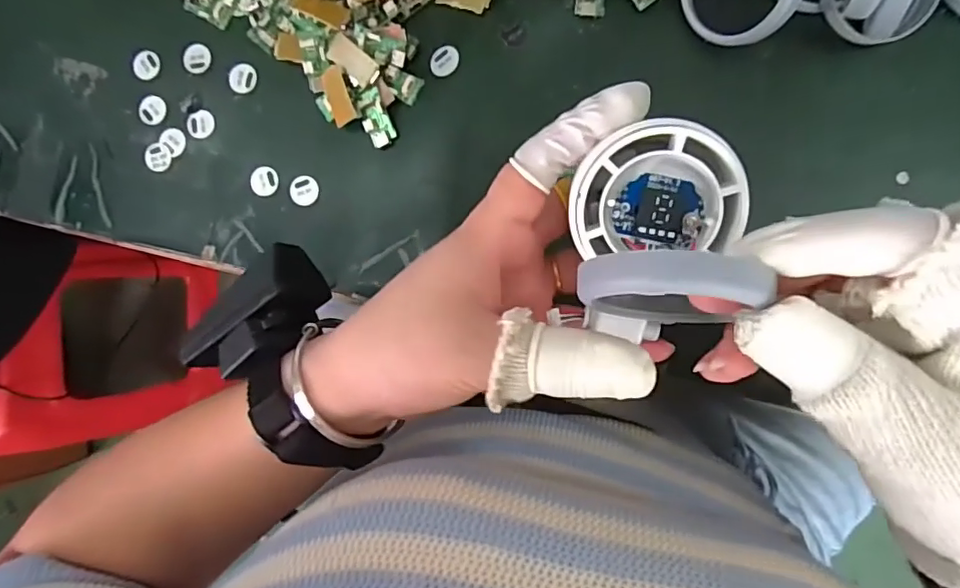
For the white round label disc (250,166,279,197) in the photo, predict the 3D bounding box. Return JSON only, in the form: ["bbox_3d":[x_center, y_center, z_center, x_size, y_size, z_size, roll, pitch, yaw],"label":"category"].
[{"bbox_3d":[-0.126,-0.066,0.328,0.016,0.004,0.017,0,91,8],"label":"white round label disc"}]

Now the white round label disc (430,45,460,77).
[{"bbox_3d":[-0.020,-0.129,0.310,0.015,0.004,0.017,45,97,5],"label":"white round label disc"}]

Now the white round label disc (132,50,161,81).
[{"bbox_3d":[-0.205,-0.141,0.344,0.017,0.004,0.018,0,89,8],"label":"white round label disc"}]

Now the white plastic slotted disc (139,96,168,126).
[{"bbox_3d":[-0.200,-0.112,0.342,0.017,0.004,0.017,25,93,8],"label":"white plastic slotted disc"}]

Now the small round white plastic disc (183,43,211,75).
[{"bbox_3d":[-0.172,-0.143,0.342,0.016,0.004,0.018,30,95,6],"label":"small round white plastic disc"}]

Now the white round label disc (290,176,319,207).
[{"bbox_3d":[-0.102,-0.060,0.327,0.018,0.004,0.017,0,91,8],"label":"white round label disc"}]

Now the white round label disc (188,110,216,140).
[{"bbox_3d":[-0.168,-0.102,0.337,0.016,0.004,0.017,0,91,8],"label":"white round label disc"}]

